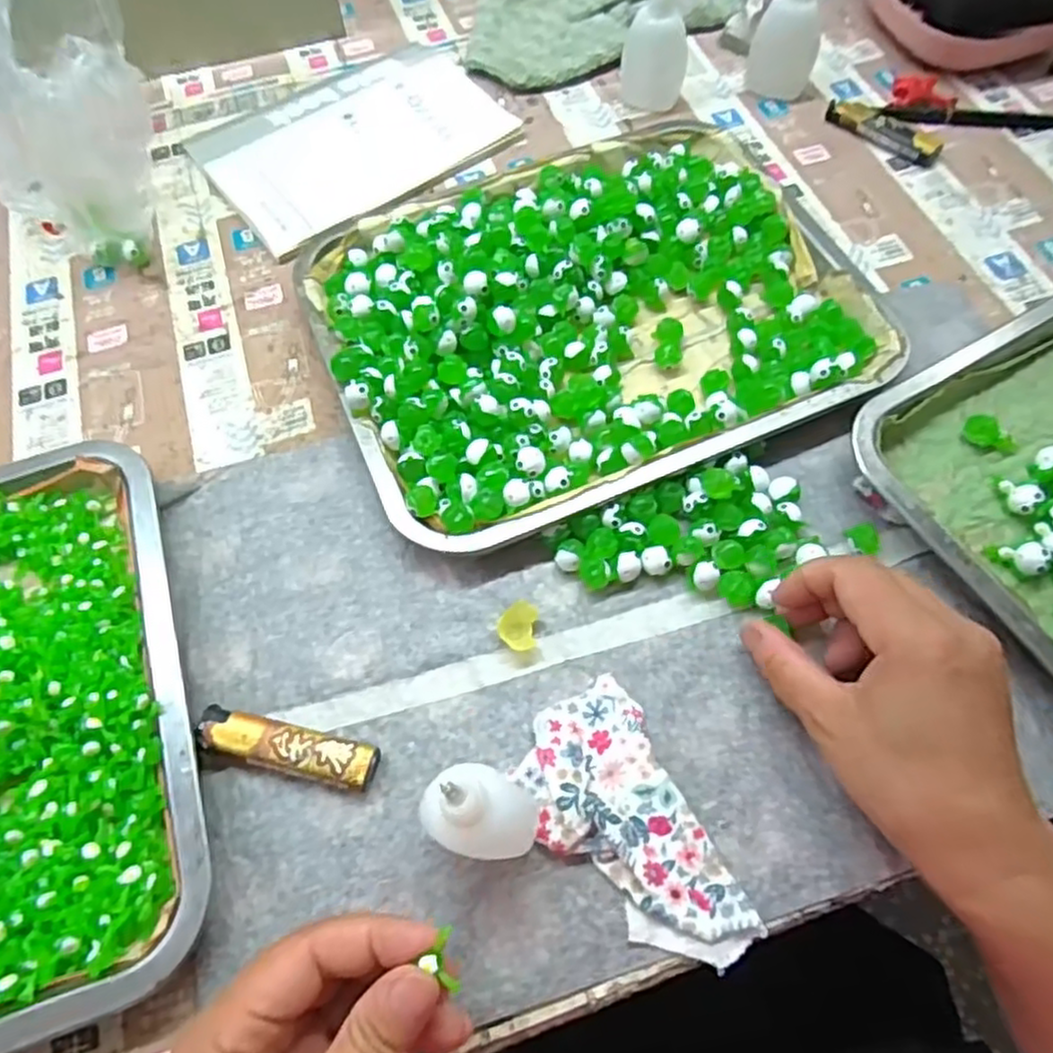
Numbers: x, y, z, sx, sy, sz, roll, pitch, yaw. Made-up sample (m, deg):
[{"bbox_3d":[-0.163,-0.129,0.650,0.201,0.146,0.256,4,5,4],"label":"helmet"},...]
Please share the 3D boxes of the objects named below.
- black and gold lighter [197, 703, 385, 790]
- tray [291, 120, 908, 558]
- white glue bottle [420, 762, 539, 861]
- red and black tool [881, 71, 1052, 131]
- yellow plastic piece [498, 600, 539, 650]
[{"bbox_3d":[-0.105,0.097,0.315,0.078,0.014,0.020,11,65,8],"label":"black and gold lighter"},{"bbox_3d":[0.037,-0.130,0.418,0.300,0.035,0.238,-22,65,-8],"label":"tray"},{"bbox_3d":[-0.014,0.102,0.261,0.031,0.101,0.033,-1,64,2],"label":"white glue bottle"},{"bbox_3d":[0.323,-0.305,0.512,0.134,0.012,0.054,6,64,5],"label":"red and black tool"},{"bbox_3d":[-0.004,0.047,0.341,0.018,0.008,0.025,4,64,4],"label":"yellow plastic piece"}]

